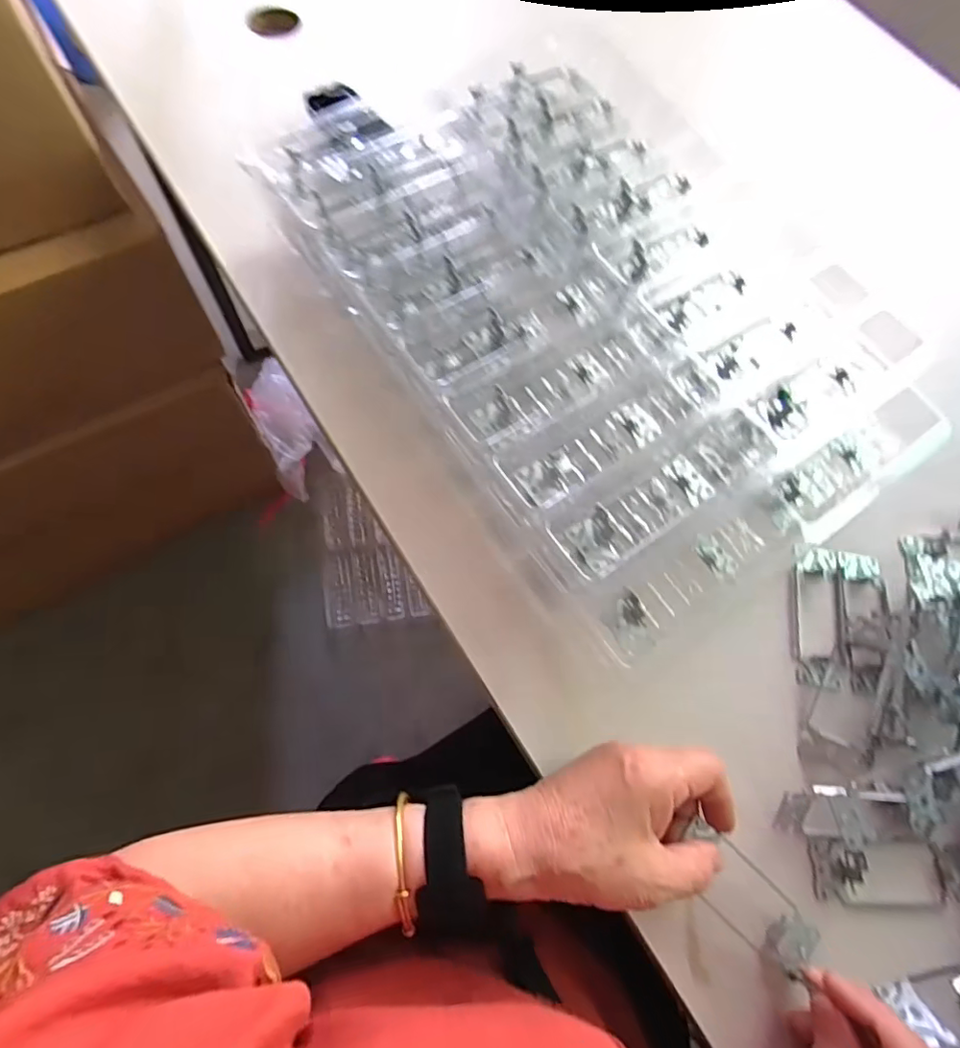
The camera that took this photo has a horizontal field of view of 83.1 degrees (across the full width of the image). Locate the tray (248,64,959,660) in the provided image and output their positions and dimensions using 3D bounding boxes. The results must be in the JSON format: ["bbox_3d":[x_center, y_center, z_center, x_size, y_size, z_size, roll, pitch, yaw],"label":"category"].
[{"bbox_3d":[0.082,-0.175,0.423,0.324,0.069,0.479,-31,76,-16],"label":"tray"}]

